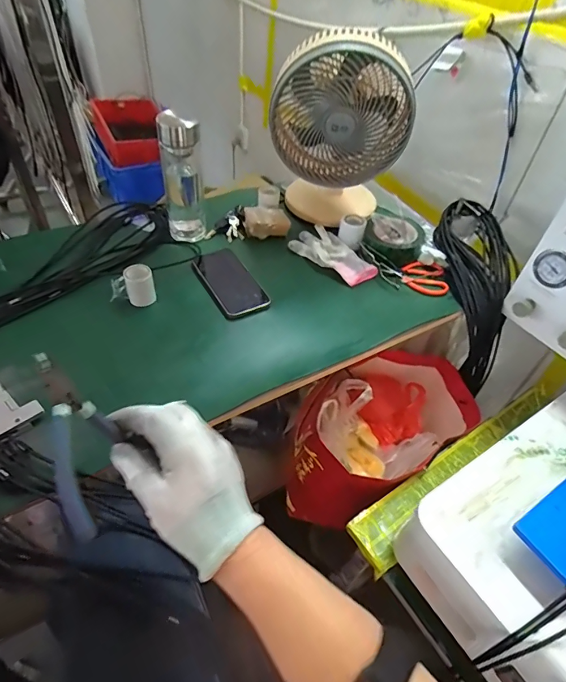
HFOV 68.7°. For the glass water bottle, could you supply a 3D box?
[{"bbox_3d":[-0.172,-0.273,0.715,0.064,0.203,0.059,-6,47,-11],"label":"glass water bottle"}]

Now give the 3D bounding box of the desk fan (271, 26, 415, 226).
[{"bbox_3d":[0.088,-0.349,0.740,0.224,0.324,0.144,1,46,-5],"label":"desk fan"}]

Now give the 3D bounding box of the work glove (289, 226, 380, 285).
[{"bbox_3d":[0.092,-0.159,0.744,0.081,0.022,0.163,-31,56,-30],"label":"work glove"}]

